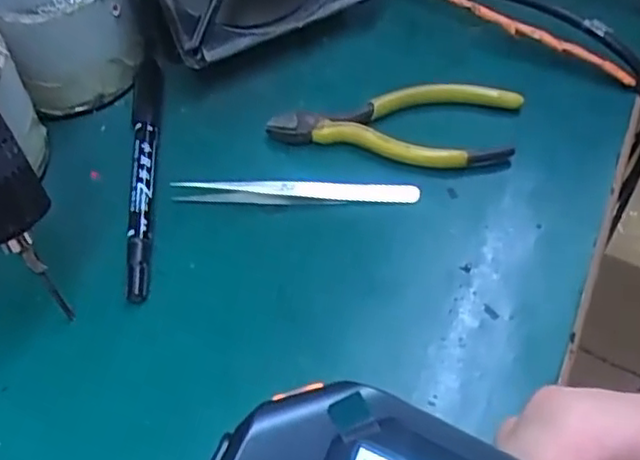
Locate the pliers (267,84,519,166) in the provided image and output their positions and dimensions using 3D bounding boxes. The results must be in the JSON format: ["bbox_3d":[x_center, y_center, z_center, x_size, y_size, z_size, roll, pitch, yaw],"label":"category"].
[{"bbox_3d":[0.036,-0.050,0.316,0.115,0.016,0.046,4,54,4],"label":"pliers"}]

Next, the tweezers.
[{"bbox_3d":[-0.010,-0.016,0.291,0.105,0.006,0.010,-2,54,-1],"label":"tweezers"}]

